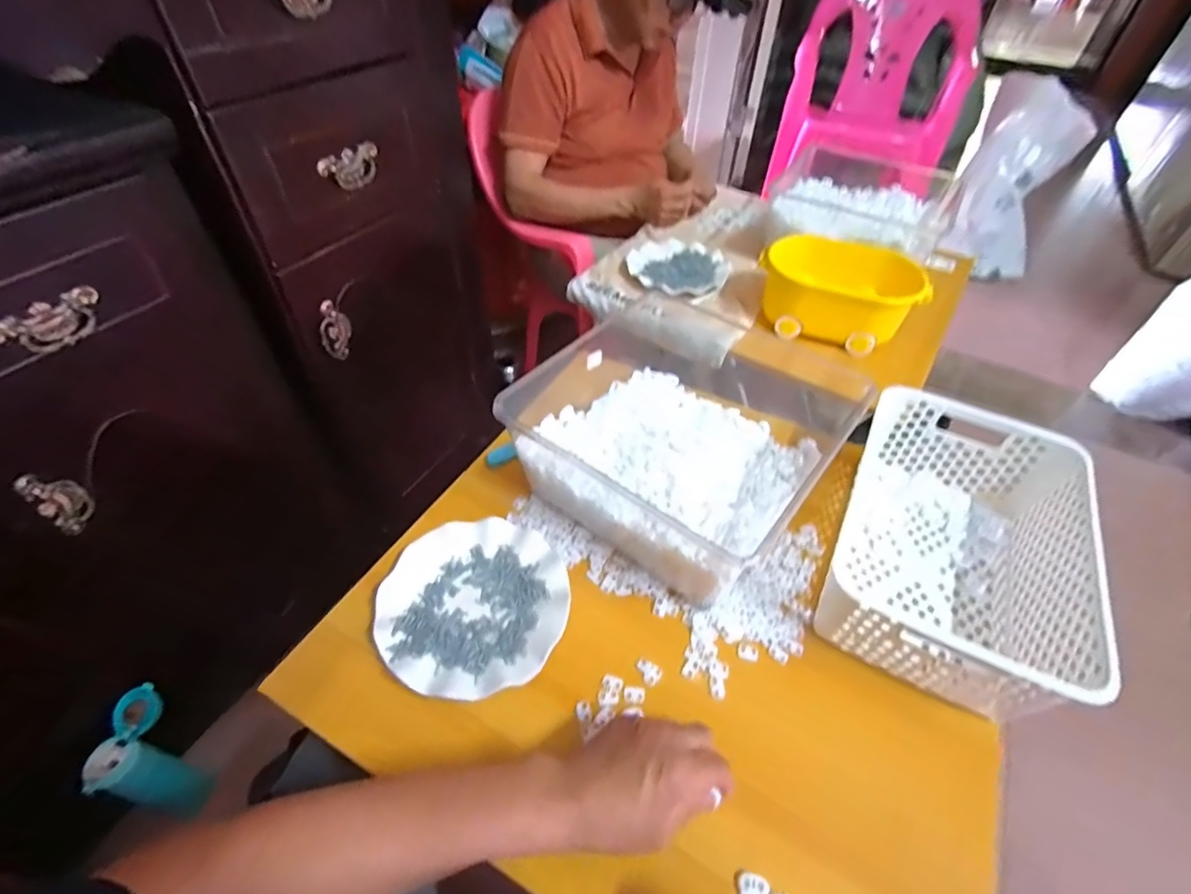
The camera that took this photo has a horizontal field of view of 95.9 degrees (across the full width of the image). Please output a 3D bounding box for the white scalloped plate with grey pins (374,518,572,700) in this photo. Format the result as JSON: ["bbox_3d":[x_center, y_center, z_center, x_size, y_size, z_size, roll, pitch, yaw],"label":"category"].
[{"bbox_3d":[-0.119,0.156,0.536,0.178,0.020,0.177,1,47,-1],"label":"white scalloped plate with grey pins"}]

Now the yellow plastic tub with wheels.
[{"bbox_3d":[0.382,-0.245,0.857,0.245,0.104,0.127,17,49,13],"label":"yellow plastic tub with wheels"}]

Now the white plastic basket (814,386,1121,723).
[{"bbox_3d":[0.360,0.095,0.544,0.199,0.110,0.304,21,50,17],"label":"white plastic basket"}]

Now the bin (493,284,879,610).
[{"bbox_3d":[0.105,-0.014,0.620,0.299,0.129,0.310,30,53,23],"label":"bin"}]

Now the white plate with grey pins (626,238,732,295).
[{"bbox_3d":[0.153,-0.335,0.998,0.183,0.013,0.178,1,47,-1],"label":"white plate with grey pins"}]

